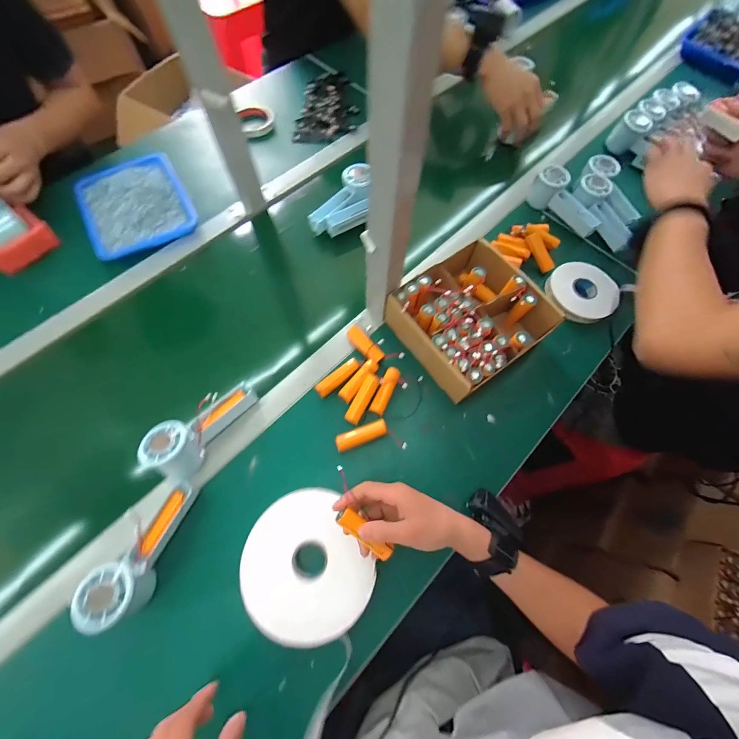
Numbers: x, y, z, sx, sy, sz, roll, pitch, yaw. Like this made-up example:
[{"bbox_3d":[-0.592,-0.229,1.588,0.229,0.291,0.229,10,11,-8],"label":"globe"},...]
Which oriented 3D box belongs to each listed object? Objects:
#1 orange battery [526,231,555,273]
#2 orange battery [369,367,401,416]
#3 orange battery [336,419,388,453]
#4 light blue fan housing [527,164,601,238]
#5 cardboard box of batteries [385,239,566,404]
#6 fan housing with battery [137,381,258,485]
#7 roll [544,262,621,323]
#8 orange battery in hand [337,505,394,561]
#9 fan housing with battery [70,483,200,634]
[{"bbox_3d":[0.302,-0.207,0.558,0.017,0.019,0.071,-29,94,-10],"label":"orange battery"},{"bbox_3d":[0.024,0.031,0.472,0.022,0.013,0.075,23,71,6],"label":"orange battery"},{"bbox_3d":[-0.011,0.094,0.450,0.073,0.016,0.023,-18,72,-8],"label":"orange battery"},{"bbox_3d":[0.373,-0.317,0.605,0.049,0.062,0.150,-39,86,-13],"label":"light blue fan housing"},{"bbox_3d":[0.154,-0.080,0.486,0.195,0.076,0.178,-35,75,-13],"label":"cardboard box of batteries"},{"bbox_3d":[-0.224,0.078,0.435,0.063,0.050,0.152,41,60,14],"label":"fan housing with battery"},{"bbox_3d":[0.362,-0.134,0.537,0.109,0.021,0.104,1,70,-2],"label":"roll"},{"bbox_3d":[-0.007,0.188,0.364,0.021,0.025,0.071,-43,91,-14],"label":"orange battery in hand"},{"bbox_3d":[-0.269,0.218,0.383,0.053,0.061,0.153,20,56,8],"label":"fan housing with battery"}]

